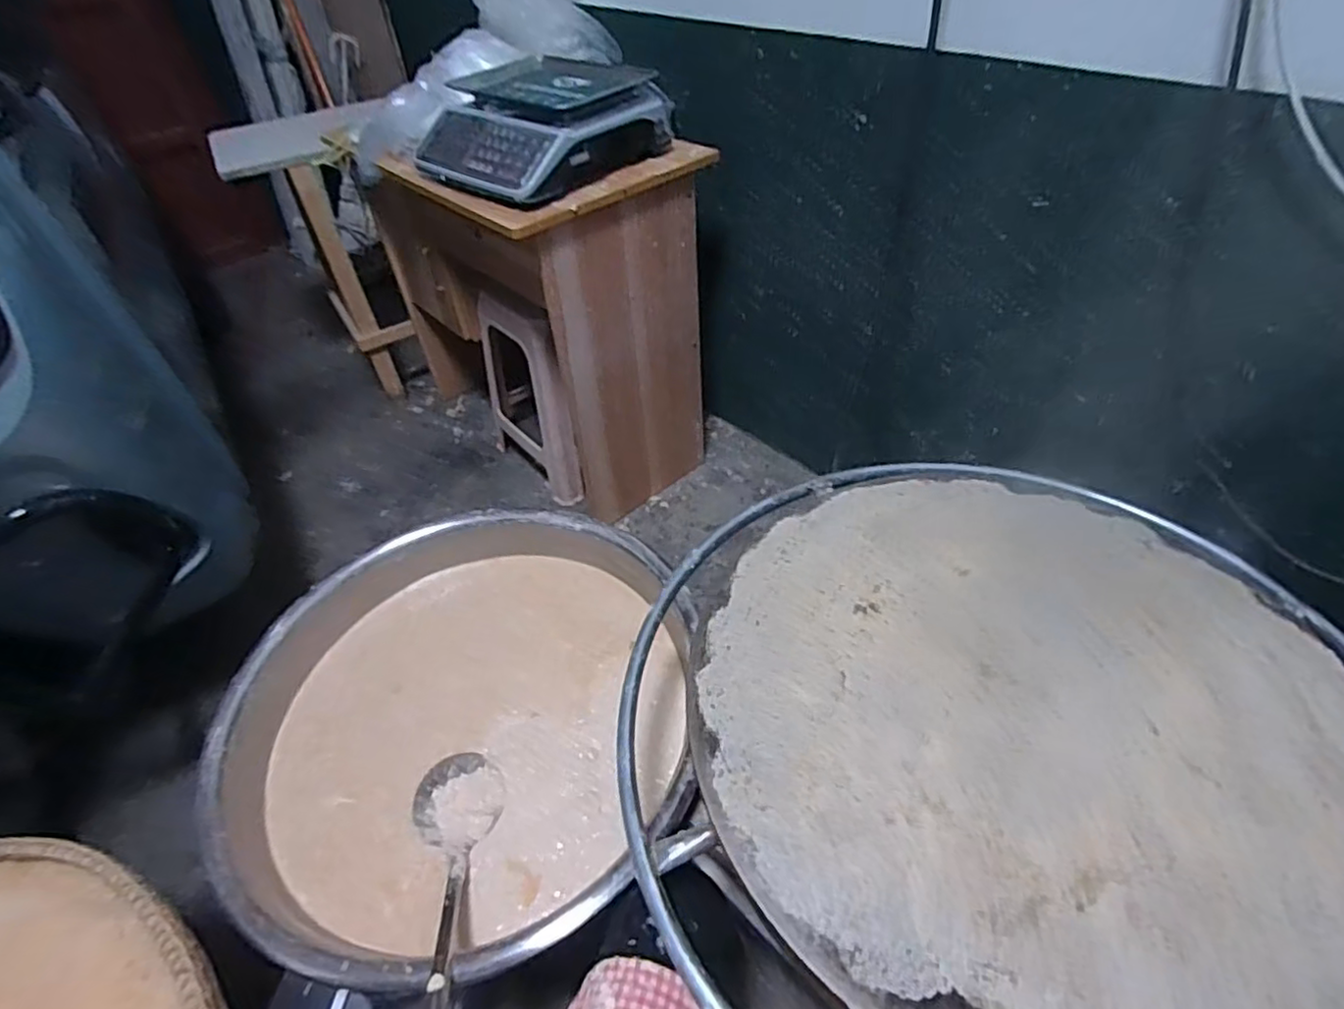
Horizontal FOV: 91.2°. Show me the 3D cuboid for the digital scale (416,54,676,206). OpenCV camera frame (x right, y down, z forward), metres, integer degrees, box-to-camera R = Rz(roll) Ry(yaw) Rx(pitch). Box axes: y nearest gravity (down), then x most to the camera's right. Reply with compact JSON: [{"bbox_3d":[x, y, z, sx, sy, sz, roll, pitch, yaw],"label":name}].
[{"bbox_3d":[-0.226,-0.677,1.164,0.347,0.109,0.400,30,55,30],"label":"digital scale"}]

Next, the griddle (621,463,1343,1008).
[{"bbox_3d":[0.304,0.189,0.608,0.686,0.057,0.641,-3,45,3],"label":"griddle"}]

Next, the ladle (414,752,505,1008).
[{"bbox_3d":[-0.233,0.408,0.662,0.103,0.067,0.382,-11,21,-6],"label":"ladle"}]

